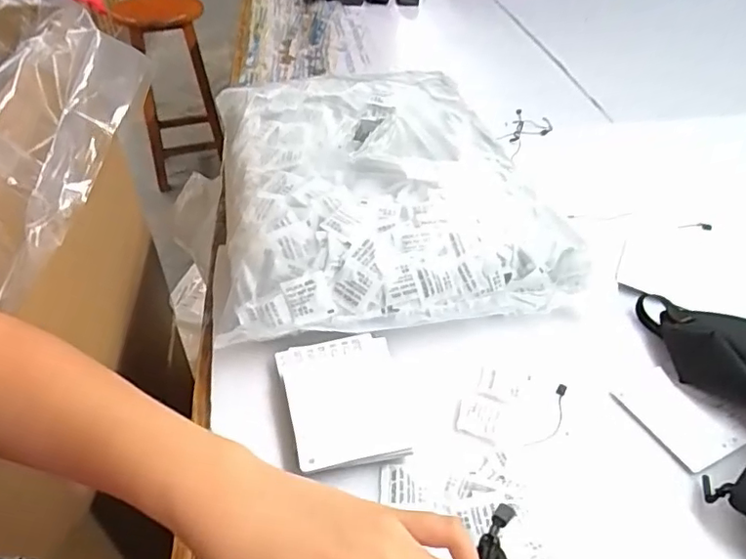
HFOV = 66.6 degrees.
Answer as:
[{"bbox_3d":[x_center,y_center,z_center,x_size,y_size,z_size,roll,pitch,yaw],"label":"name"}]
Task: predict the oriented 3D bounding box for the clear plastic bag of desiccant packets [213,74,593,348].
[{"bbox_3d":[0.004,-0.115,0.661,0.370,0.100,0.427,-5,42,-8],"label":"clear plastic bag of desiccant packets"}]

